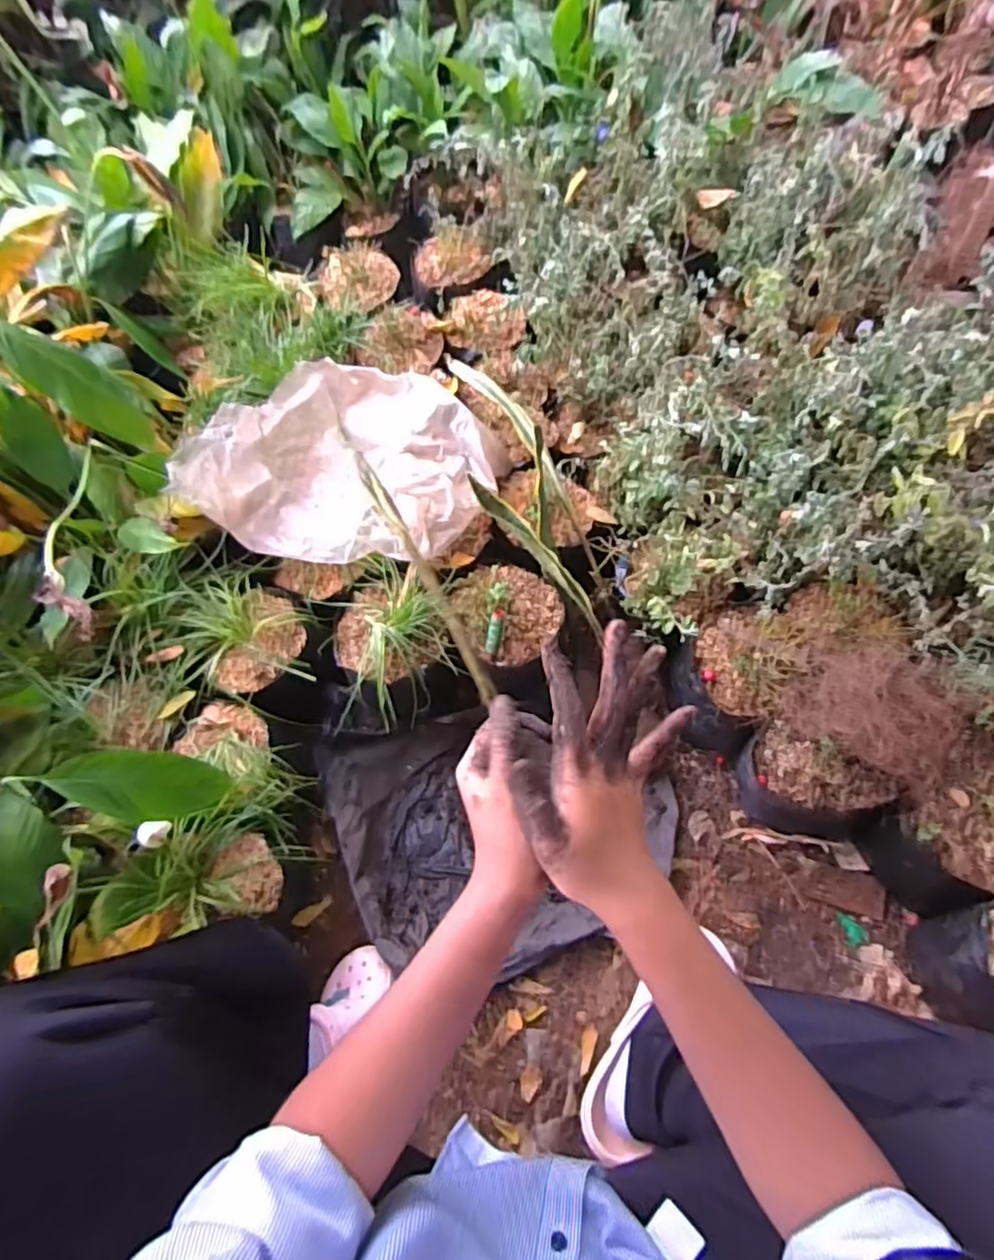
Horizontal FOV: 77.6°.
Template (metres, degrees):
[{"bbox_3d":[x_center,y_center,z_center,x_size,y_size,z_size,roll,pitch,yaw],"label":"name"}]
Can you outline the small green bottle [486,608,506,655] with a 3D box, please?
[{"bbox_3d":[-0.001,0.003,0.763,0.019,0.014,0.058,16,110,10],"label":"small green bottle"}]

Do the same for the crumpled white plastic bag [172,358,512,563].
[{"bbox_3d":[-0.204,-0.233,0.826,0.396,0.140,0.277,3,64,4],"label":"crumpled white plastic bag"}]

